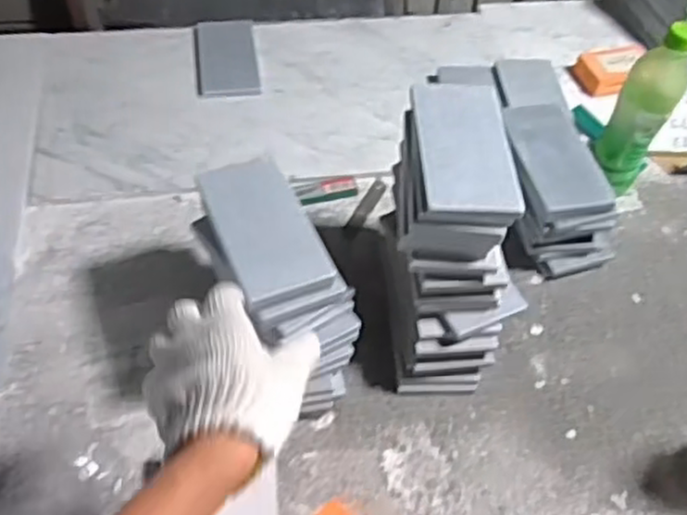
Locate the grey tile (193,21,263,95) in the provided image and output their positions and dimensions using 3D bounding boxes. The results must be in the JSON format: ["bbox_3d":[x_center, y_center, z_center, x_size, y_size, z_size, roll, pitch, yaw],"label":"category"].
[{"bbox_3d":[-0.157,-0.274,0.975,0.080,0.004,0.163,-5,53,-8],"label":"grey tile"}]

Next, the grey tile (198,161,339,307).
[{"bbox_3d":[-0.070,-0.027,0.633,0.075,0.020,0.145,-19,56,-16],"label":"grey tile"}]

